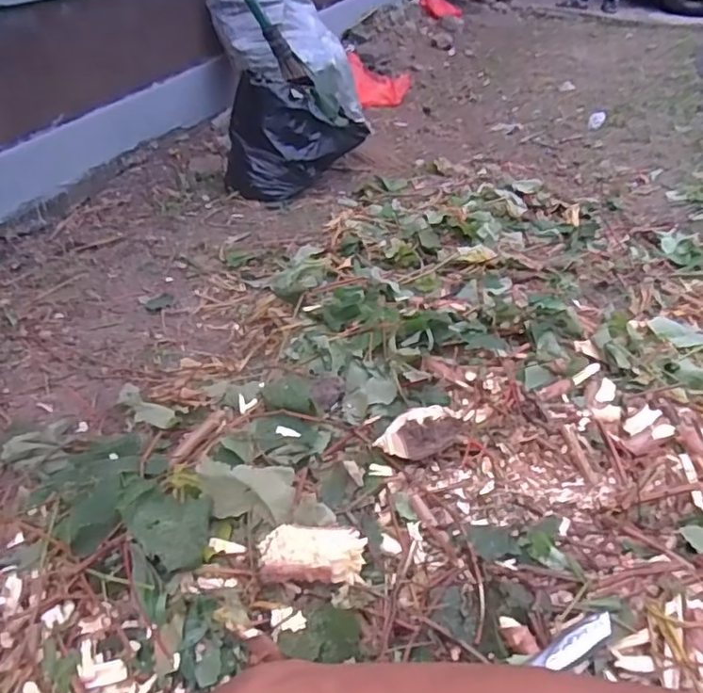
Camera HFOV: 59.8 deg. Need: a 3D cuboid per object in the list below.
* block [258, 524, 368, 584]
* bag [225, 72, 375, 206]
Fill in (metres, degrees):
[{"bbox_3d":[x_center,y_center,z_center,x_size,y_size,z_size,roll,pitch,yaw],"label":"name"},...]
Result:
[{"bbox_3d":[-0.048,0.264,0.763,0.132,0.048,0.068,-2,36,-6],"label":"block"},{"bbox_3d":[-0.179,-0.620,1.823,0.399,0.292,0.228,10,37,11],"label":"bag"}]

